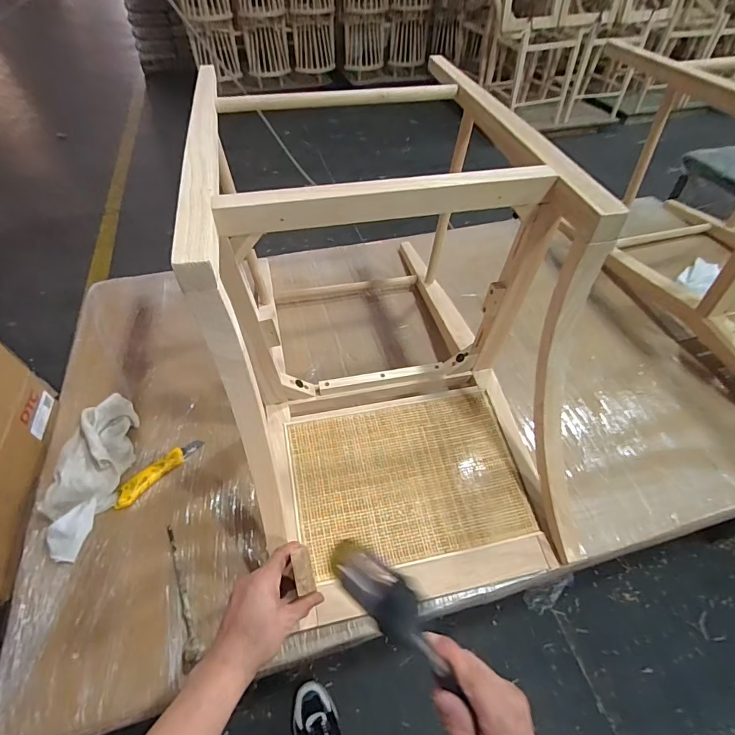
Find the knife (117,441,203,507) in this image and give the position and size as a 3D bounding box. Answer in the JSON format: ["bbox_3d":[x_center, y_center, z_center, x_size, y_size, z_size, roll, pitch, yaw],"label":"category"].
[{"bbox_3d":[-0.384,0.188,0.784,0.029,0.030,0.171,30,55,23],"label":"knife"}]

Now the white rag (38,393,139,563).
[{"bbox_3d":[-0.499,0.184,0.756,0.122,0.073,0.284,-3,49,-4],"label":"white rag"}]

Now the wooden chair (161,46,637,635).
[{"bbox_3d":[0.019,-0.099,0.741,0.499,0.482,0.789,-8,50,-8],"label":"wooden chair"}]

